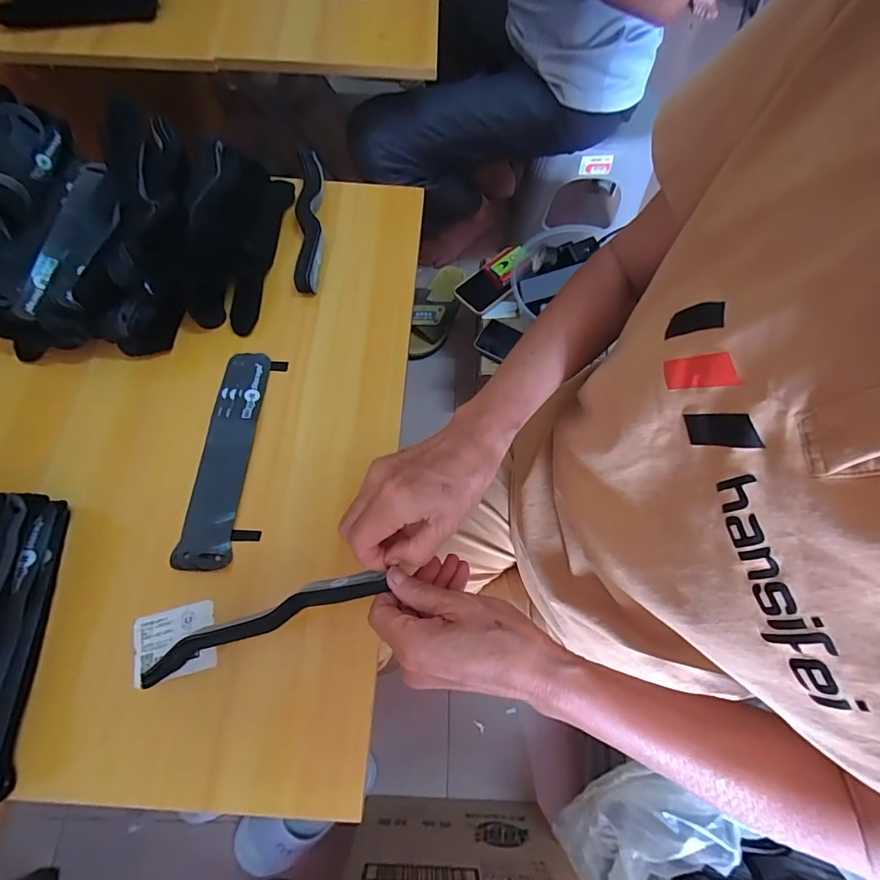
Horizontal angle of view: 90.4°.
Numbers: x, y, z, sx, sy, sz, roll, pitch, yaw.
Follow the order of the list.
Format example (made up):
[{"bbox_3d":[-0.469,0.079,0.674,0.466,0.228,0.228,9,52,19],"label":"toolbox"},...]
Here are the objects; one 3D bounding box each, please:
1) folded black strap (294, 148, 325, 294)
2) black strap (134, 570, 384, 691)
[{"bbox_3d":[-0.139,-0.235,0.465,0.029,0.021,0.175,-3,69,-4],"label":"folded black strap"},{"bbox_3d":[-0.121,0.124,0.301,0.178,0.010,0.020,-23,71,3],"label":"black strap"}]

